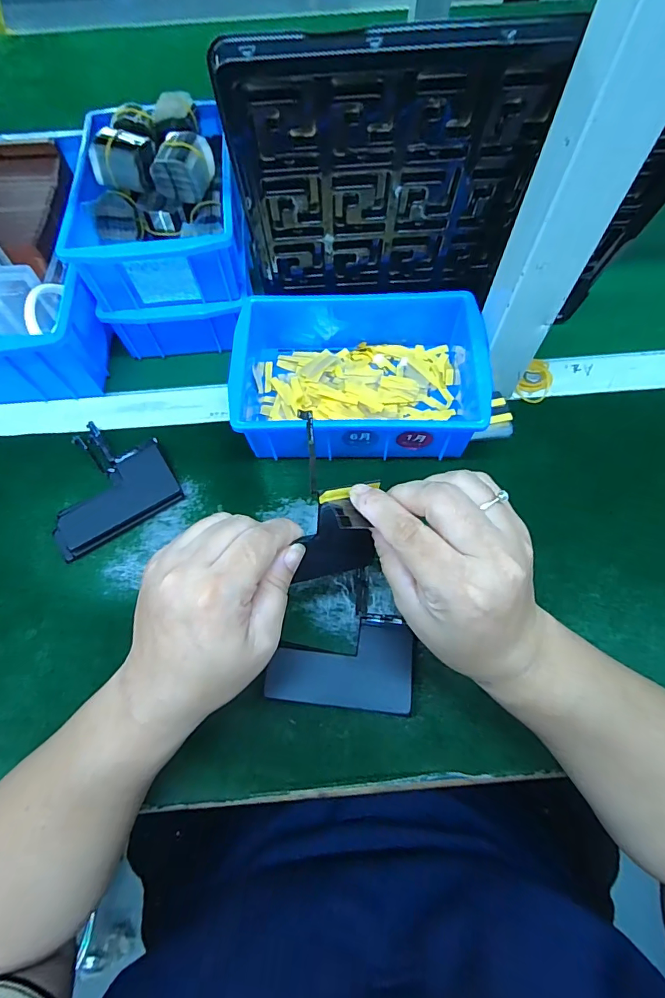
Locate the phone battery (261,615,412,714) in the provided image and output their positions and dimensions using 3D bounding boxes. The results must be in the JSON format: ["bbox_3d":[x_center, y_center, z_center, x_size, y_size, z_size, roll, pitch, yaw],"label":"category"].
[{"bbox_3d":[0.006,0.108,0.297,0.093,0.007,0.056,5,74,1],"label":"phone battery"}]

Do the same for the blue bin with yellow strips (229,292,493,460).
[{"bbox_3d":[0.022,-0.107,0.388,0.199,0.069,0.144,2,65,2],"label":"blue bin with yellow strips"}]

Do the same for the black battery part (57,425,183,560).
[{"bbox_3d":[-0.194,-0.016,0.379,0.104,0.014,0.105,-32,68,-13],"label":"black battery part"}]

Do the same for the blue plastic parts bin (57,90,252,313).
[{"bbox_3d":[-0.146,-0.254,0.391,0.136,0.085,0.172,-7,66,-2],"label":"blue plastic parts bin"}]

